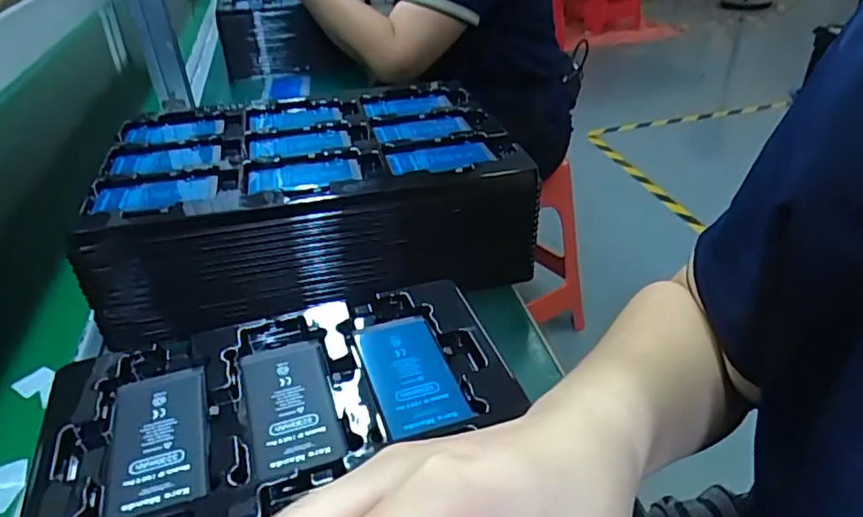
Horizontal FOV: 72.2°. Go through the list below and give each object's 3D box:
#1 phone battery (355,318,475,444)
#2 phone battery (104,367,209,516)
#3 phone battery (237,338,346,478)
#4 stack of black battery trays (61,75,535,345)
[{"bbox_3d":[-0.012,0.059,0.316,0.043,0.004,0.079,-13,35,-14],"label":"phone battery"},{"bbox_3d":[-0.131,0.085,0.283,0.043,0.005,0.082,-13,35,-14],"label":"phone battery"},{"bbox_3d":[-0.072,0.073,0.302,0.042,0.006,0.085,-13,35,-14],"label":"phone battery"},{"bbox_3d":[-0.105,-0.060,0.529,0.333,0.098,0.219,-10,34,-10],"label":"stack of black battery trays"}]

